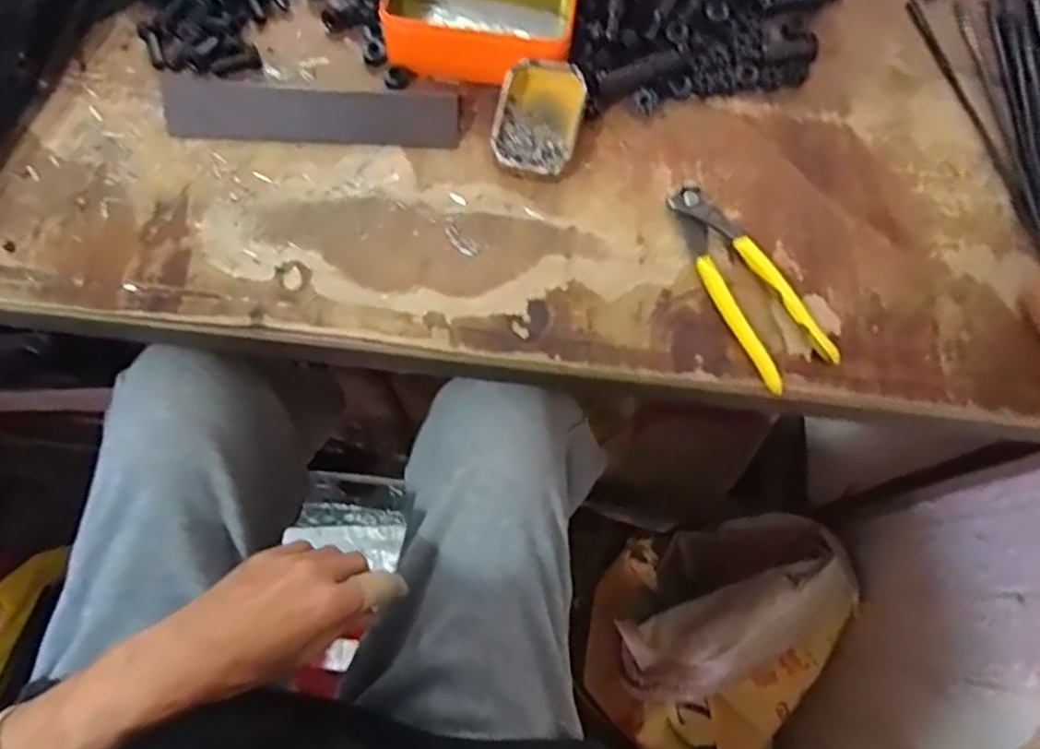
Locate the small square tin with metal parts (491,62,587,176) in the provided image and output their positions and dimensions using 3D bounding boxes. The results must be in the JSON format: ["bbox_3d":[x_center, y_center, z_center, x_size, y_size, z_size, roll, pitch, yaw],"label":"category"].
[{"bbox_3d":[0.014,-0.193,0.511,0.061,0.034,0.087,12,72,3],"label":"small square tin with metal parts"}]

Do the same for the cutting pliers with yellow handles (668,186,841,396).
[{"bbox_3d":[0.157,-0.065,0.479,0.056,0.011,0.159,-29,75,-10],"label":"cutting pliers with yellow handles"}]

